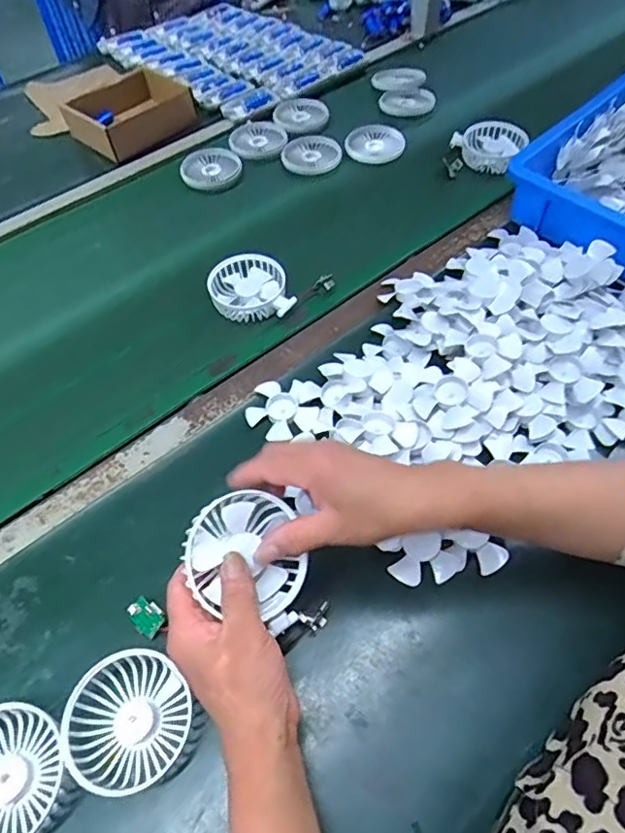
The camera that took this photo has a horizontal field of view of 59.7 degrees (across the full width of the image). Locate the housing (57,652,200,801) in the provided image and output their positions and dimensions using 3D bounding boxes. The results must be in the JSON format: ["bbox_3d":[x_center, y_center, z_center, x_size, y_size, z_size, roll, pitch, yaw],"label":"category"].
[{"bbox_3d":[-0.135,0.225,0.404,0.085,0.030,0.088,-1,57,1],"label":"housing"}]

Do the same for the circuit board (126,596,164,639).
[{"bbox_3d":[-0.137,0.165,0.449,0.032,0.004,0.024,38,81,14],"label":"circuit board"}]

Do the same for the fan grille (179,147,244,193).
[{"bbox_3d":[-0.156,-0.378,0.830,0.091,0.021,0.091,-1,57,1],"label":"fan grille"}]

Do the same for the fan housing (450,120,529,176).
[{"bbox_3d":[0.271,-0.413,0.823,0.094,0.032,0.091,-34,62,-19],"label":"fan housing"}]

